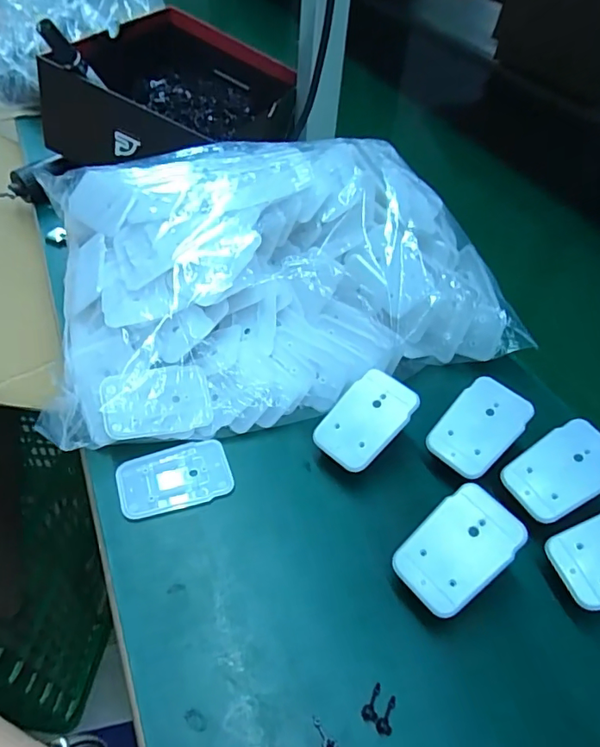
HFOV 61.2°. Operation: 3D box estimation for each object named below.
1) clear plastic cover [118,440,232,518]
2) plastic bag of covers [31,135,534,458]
[{"bbox_3d":[-0.082,0.069,0.332,0.070,0.007,0.044,-14,52,-16],"label":"clear plastic cover"},{"bbox_3d":[-0.018,-0.087,0.414,0.342,0.114,0.249,-8,51,-11],"label":"plastic bag of covers"}]

